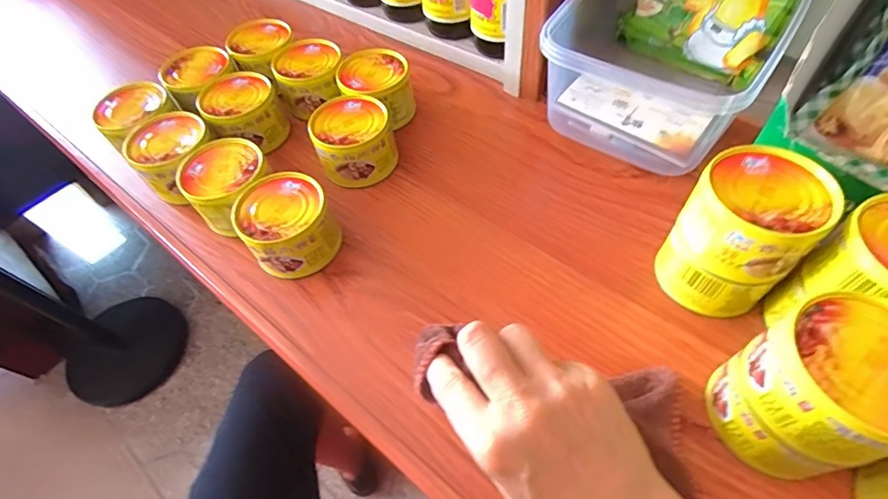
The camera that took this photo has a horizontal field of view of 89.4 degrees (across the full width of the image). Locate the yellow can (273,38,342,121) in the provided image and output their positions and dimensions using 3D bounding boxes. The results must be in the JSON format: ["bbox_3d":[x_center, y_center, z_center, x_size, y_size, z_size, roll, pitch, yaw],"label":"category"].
[{"bbox_3d":[-0.140,-0.180,0.469,0.069,0.039,0.079,-9,55,-2],"label":"yellow can"}]

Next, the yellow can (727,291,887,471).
[{"bbox_3d":[0.198,0.066,0.225,0.071,0.053,0.067,-2,55,3],"label":"yellow can"}]

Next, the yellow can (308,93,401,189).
[{"bbox_3d":[-0.081,-0.100,0.415,0.070,0.054,0.073,-2,55,3],"label":"yellow can"}]

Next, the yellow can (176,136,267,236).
[{"bbox_3d":[-0.185,-0.056,0.390,0.078,0.045,0.070,20,59,18],"label":"yellow can"}]

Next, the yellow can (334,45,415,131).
[{"bbox_3d":[-0.065,-0.160,0.454,0.068,0.056,0.065,-2,55,3],"label":"yellow can"}]

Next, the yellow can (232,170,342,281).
[{"bbox_3d":[-0.127,-0.016,0.368,0.066,0.063,0.074,-35,59,-18],"label":"yellow can"}]

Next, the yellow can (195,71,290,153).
[{"bbox_3d":[-0.201,-0.138,0.451,0.067,0.048,0.082,-32,59,-17],"label":"yellow can"}]

